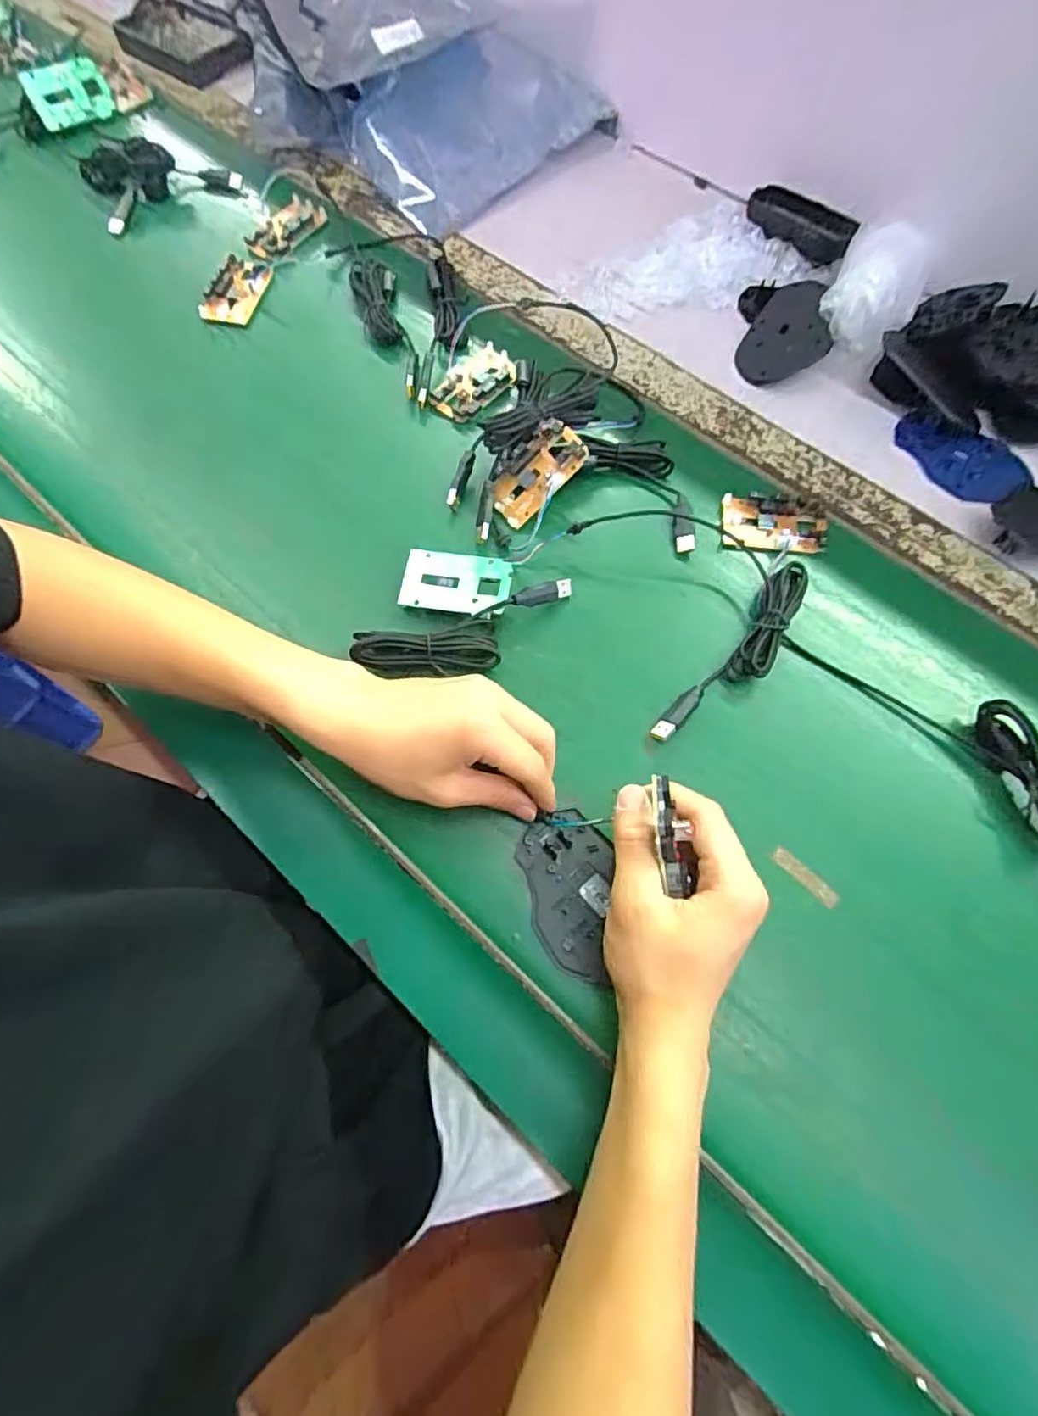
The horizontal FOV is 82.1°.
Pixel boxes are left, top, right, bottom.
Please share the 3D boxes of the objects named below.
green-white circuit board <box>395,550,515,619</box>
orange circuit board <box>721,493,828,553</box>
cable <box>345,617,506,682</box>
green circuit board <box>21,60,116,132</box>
[{"bbox_3d":[-0.046,-0.090,0.431,0.077,0.009,0.047,12,79,9],"label":"green-white circuit board"},{"bbox_3d":[0.197,-0.144,0.464,0.079,0.009,0.049,4,68,2],"label":"orange circuit board"},{"bbox_3d":[-0.064,-0.038,0.412,0.096,0.026,0.033,-9,69,-4],"label":"cable"},{"bbox_3d":[-0.515,-0.705,0.684,0.085,0.013,0.068,-32,103,-16],"label":"green circuit board"}]

